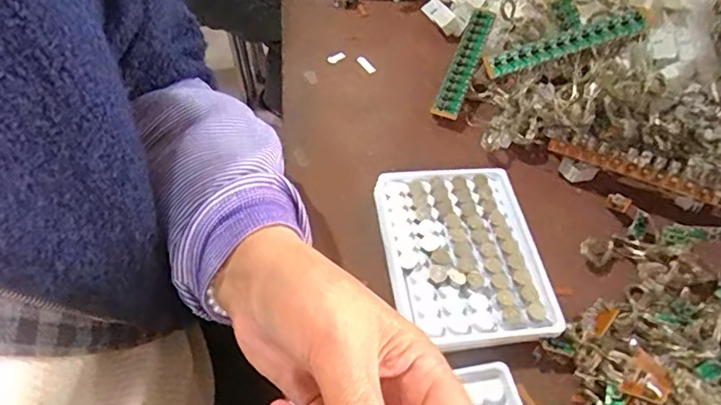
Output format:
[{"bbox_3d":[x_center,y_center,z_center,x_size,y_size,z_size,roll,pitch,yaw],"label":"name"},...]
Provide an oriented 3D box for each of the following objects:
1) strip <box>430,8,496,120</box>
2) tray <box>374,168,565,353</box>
[{"bbox_3d":[0.092,-0.125,0.475,0.021,0.007,0.128,19,65,12],"label":"strip"},{"bbox_3d":[0.066,0.034,0.362,0.098,0.023,0.132,-4,51,-6],"label":"tray"}]

